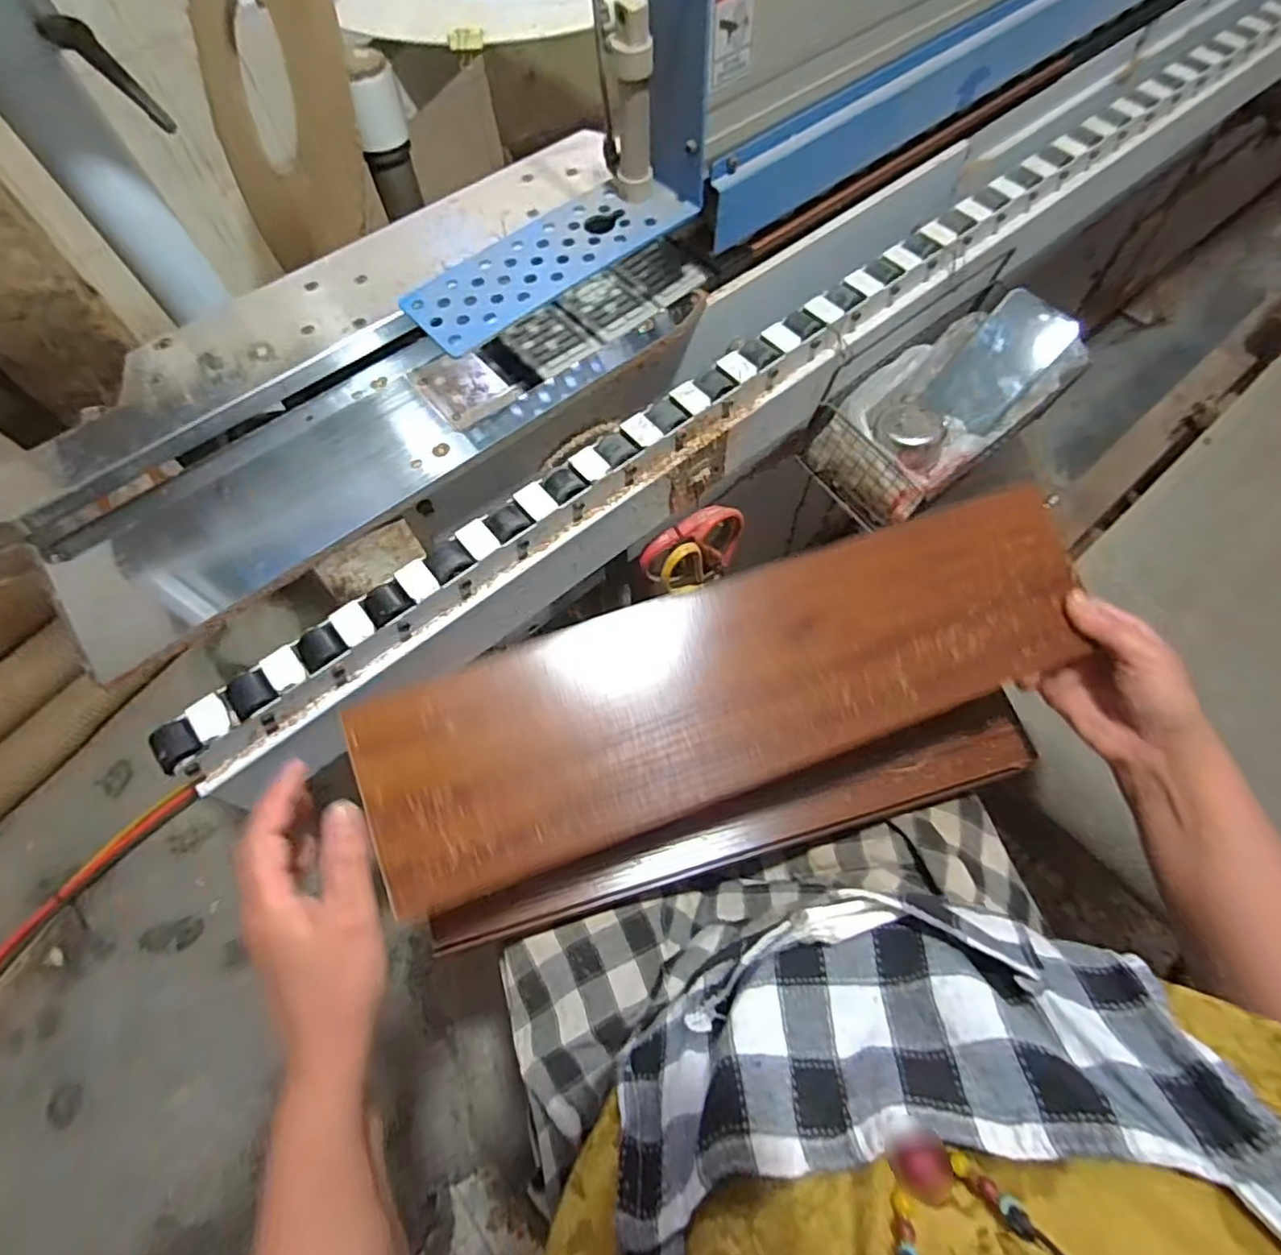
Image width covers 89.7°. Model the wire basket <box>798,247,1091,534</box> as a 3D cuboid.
[{"bbox_3d":[0.302,-0.224,0.638,0.255,0.103,0.129,-37,69,-15],"label":"wire basket"}]

